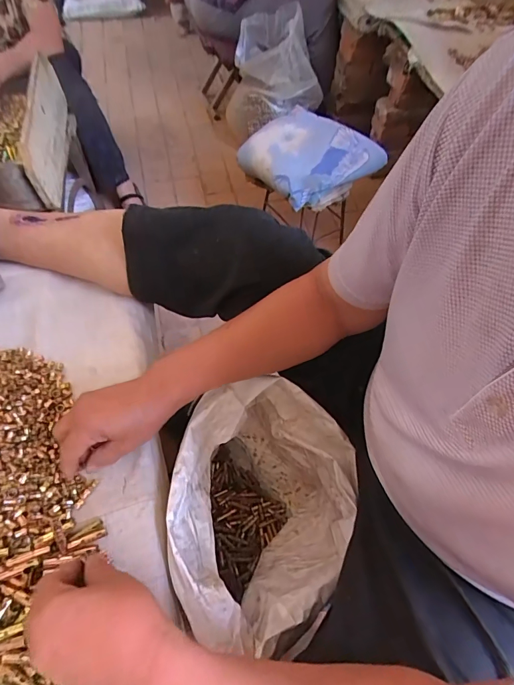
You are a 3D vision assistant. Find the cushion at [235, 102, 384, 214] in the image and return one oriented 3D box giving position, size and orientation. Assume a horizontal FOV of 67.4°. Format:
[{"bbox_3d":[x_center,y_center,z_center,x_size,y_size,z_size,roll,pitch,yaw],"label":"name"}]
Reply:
[{"bbox_3d":[0.157,-0.635,1.323,0.382,0.131,0.394,-28,63,-19],"label":"cushion"}]

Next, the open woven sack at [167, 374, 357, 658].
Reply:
[{"bbox_3d":[0.003,0.266,0.596,0.219,0.396,0.280,20,59,10],"label":"open woven sack"}]

